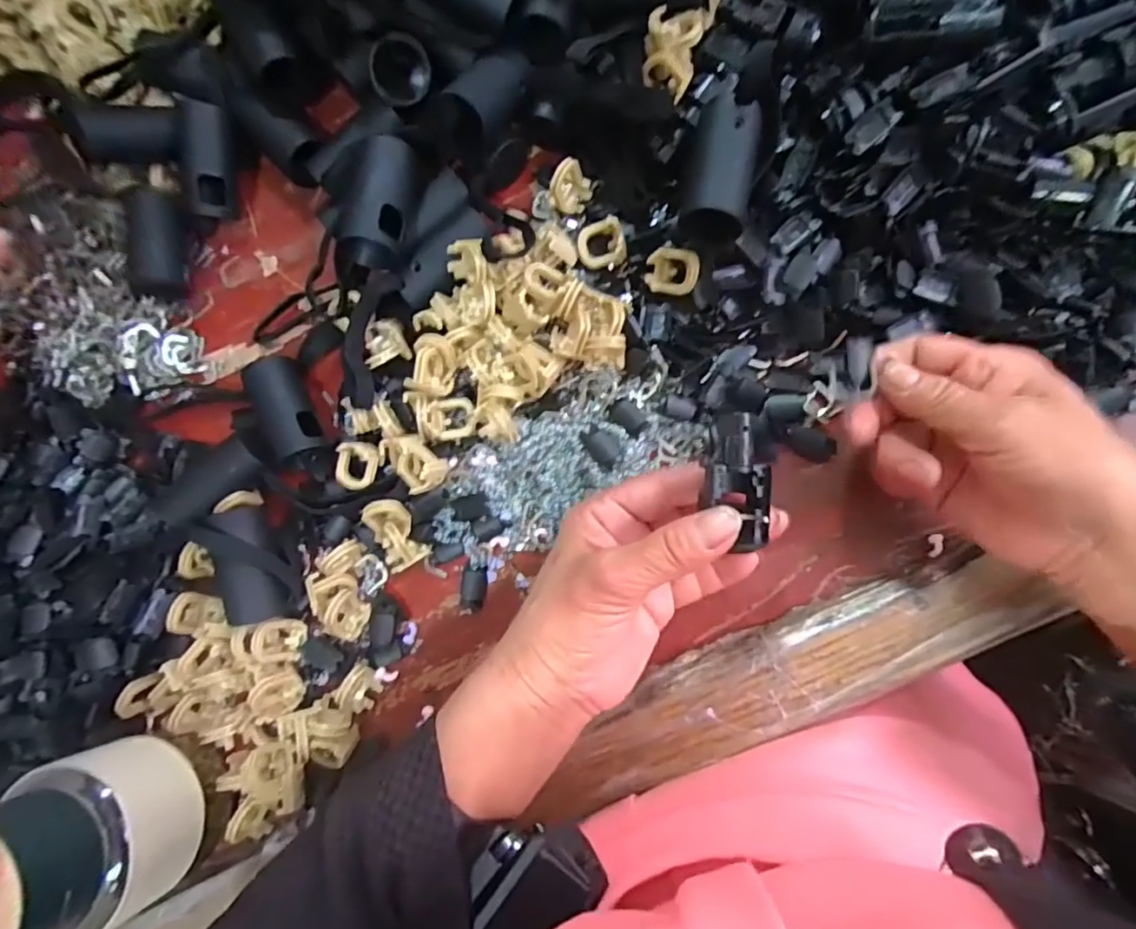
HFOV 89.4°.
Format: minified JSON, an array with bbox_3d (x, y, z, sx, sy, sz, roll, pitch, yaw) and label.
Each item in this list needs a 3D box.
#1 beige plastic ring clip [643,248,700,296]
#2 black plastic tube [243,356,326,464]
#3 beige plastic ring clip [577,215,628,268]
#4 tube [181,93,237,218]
[{"bbox_3d":[0.054,-0.101,0.299,0.026,0.011,0.021,13,85,11],"label":"beige plastic ring clip"},{"bbox_3d":[-0.160,-0.032,0.326,0.027,0.029,0.061,-24,80,6],"label":"black plastic tube"},{"bbox_3d":[0.018,-0.116,0.301,0.025,0.014,0.021,-13,81,8],"label":"beige plastic ring clip"},{"bbox_3d":[-0.214,-0.181,0.342,0.019,0.019,0.062,10,113,8],"label":"tube"}]

